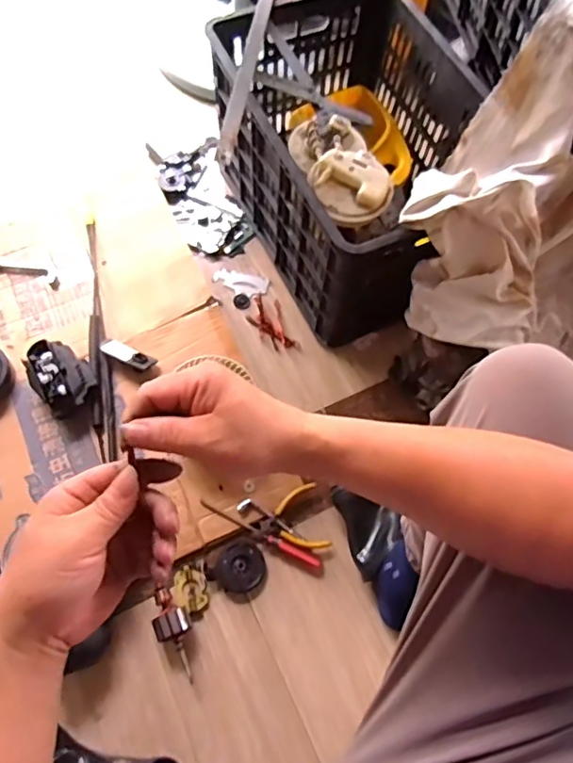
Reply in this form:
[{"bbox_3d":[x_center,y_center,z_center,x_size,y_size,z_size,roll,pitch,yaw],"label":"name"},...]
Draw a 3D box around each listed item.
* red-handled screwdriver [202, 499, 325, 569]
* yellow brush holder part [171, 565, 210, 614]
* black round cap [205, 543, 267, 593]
[{"bbox_3d":[-0.038,0.222,0.820,0.193,0.021,0.020,26,68,8],"label":"red-handled screwdriver"},{"bbox_3d":[-0.136,0.297,0.793,0.047,0.010,0.064,-25,70,-13],"label":"yellow brush holder part"},{"bbox_3d":[-0.067,0.268,0.803,0.067,0.020,0.072,1,66,-3],"label":"black round cap"}]

